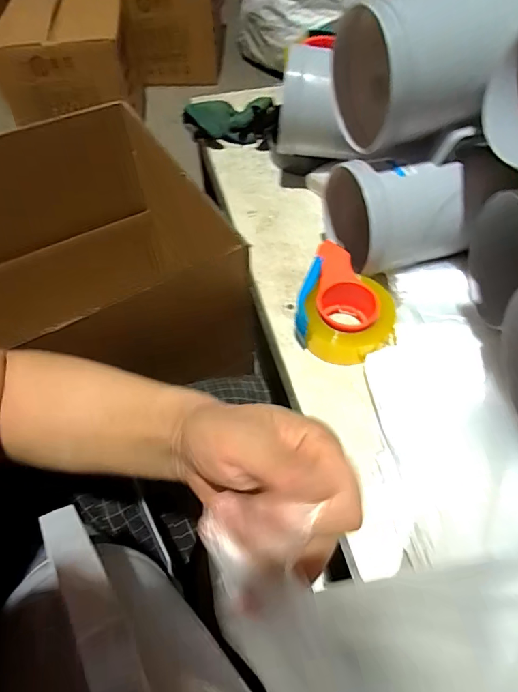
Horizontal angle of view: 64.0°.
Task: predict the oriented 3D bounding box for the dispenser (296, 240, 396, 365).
[{"bbox_3d":[0.122,-0.052,0.570,0.128,0.068,0.153,18,58,13],"label":"dispenser"}]

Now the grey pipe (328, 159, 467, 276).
[{"bbox_3d":[0.193,-0.188,0.578,0.174,0.120,0.127,-10,56,-5],"label":"grey pipe"}]

